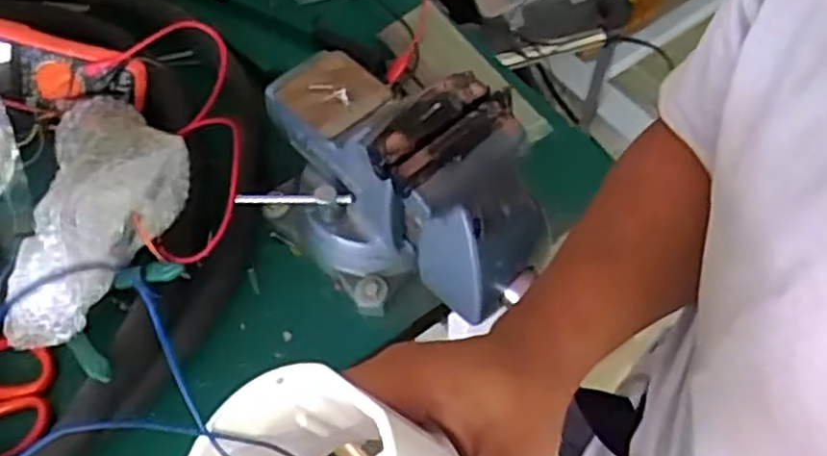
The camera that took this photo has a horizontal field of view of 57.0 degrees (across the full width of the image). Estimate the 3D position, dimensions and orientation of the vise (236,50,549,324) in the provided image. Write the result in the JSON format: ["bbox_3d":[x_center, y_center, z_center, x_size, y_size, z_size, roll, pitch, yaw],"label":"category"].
[{"bbox_3d":[-0.017,-0.043,0.629,0.271,0.187,0.148,29,62,19],"label":"vise"}]

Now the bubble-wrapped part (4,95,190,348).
[{"bbox_3d":[-0.264,-0.035,0.645,0.132,0.074,0.257,-4,57,-1],"label":"bubble-wrapped part"}]

